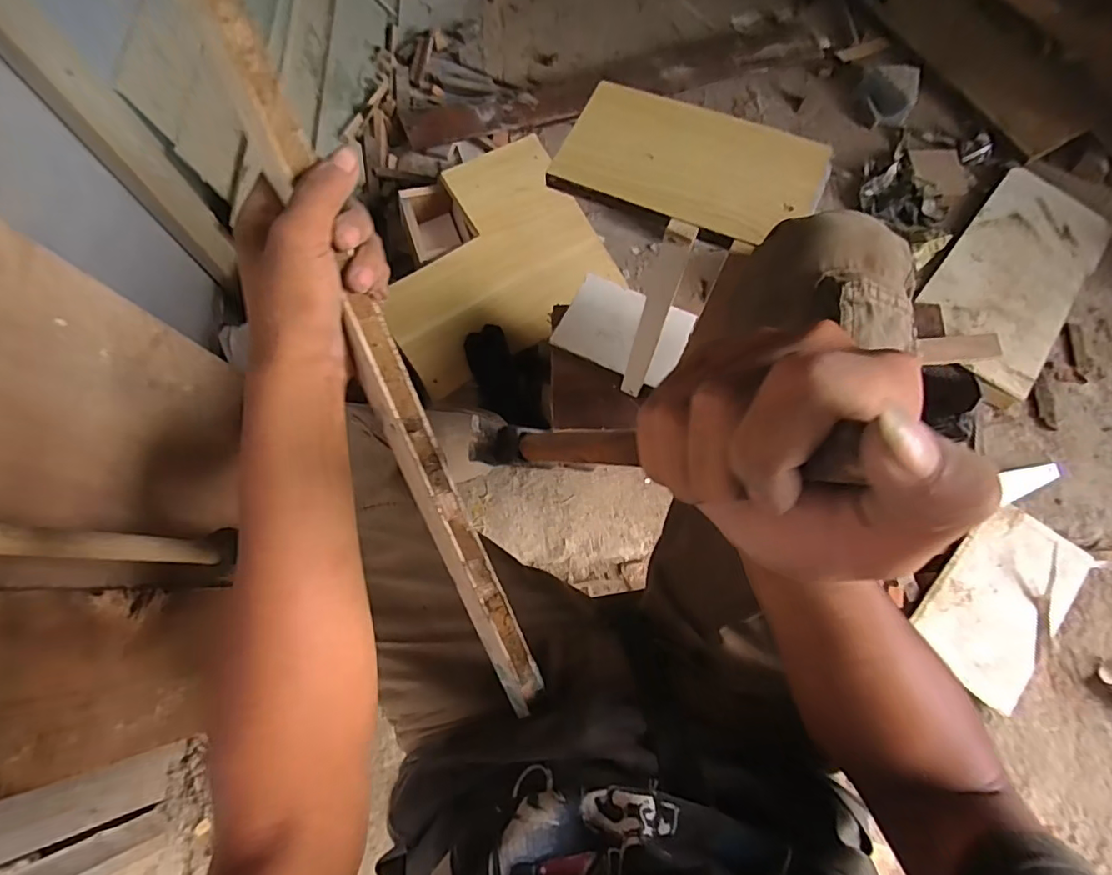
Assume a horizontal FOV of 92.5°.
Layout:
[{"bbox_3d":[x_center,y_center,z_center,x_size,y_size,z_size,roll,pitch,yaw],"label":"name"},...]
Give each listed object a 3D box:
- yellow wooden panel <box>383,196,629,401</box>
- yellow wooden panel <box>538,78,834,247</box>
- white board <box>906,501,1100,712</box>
[{"bbox_3d":[-0.096,-0.290,1.045,0.472,0.029,0.240,-31,85,-18],"label":"yellow wooden panel"},{"bbox_3d":[0.134,-0.272,0.535,0.249,0.018,0.145,22,71,7],"label":"yellow wooden panel"},{"bbox_3d":[0.792,0.291,0.940,0.190,0.029,0.317,40,81,15],"label":"white board"}]

